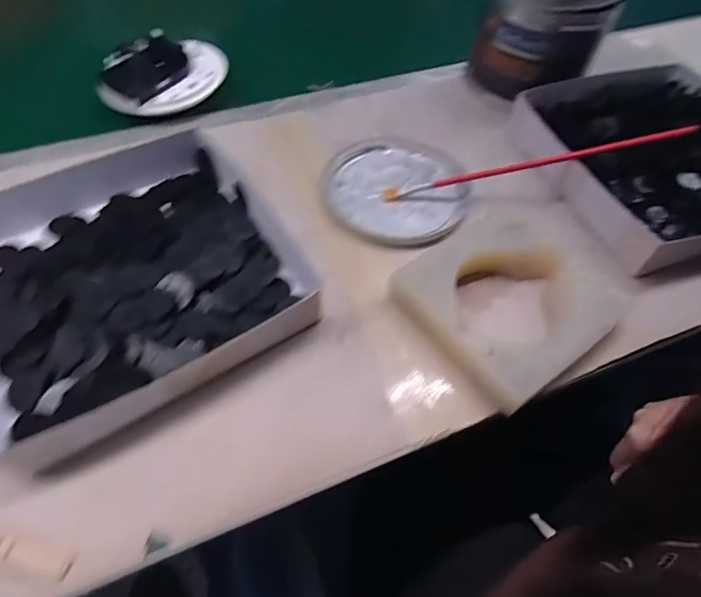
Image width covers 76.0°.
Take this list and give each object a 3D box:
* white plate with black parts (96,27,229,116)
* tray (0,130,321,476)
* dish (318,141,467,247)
[{"bbox_3d":[-0.191,-0.232,0.462,0.119,0.027,0.112,1,55,-1],"label":"white plate with black parts"},{"bbox_3d":[-0.161,-0.020,0.321,0.220,0.033,0.233,-28,60,-20],"label":"tray"},{"bbox_3d":[0.041,-0.100,0.404,0.125,0.016,0.128,1,55,-1],"label":"dish"}]

